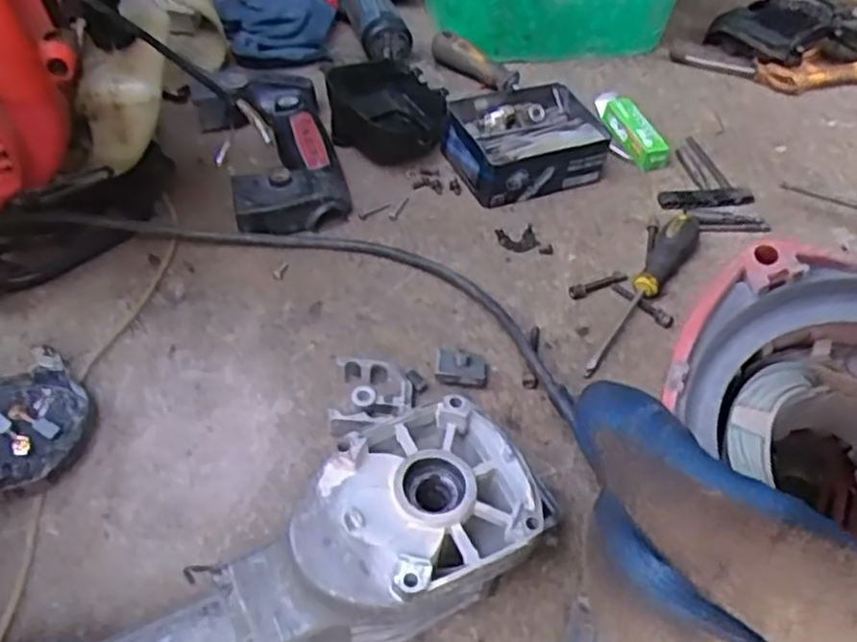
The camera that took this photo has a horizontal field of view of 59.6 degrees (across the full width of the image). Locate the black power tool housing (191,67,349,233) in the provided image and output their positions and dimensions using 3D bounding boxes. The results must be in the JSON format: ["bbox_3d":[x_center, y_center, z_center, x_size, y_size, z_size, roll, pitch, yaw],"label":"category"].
[{"bbox_3d":[-0.141,-0.159,0.672,0.112,0.037,0.211,-11,50,-17],"label":"black power tool housing"}]

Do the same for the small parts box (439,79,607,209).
[{"bbox_3d":[0.090,-0.169,0.698,0.141,0.045,0.113,-16,53,-19],"label":"small parts box"}]

